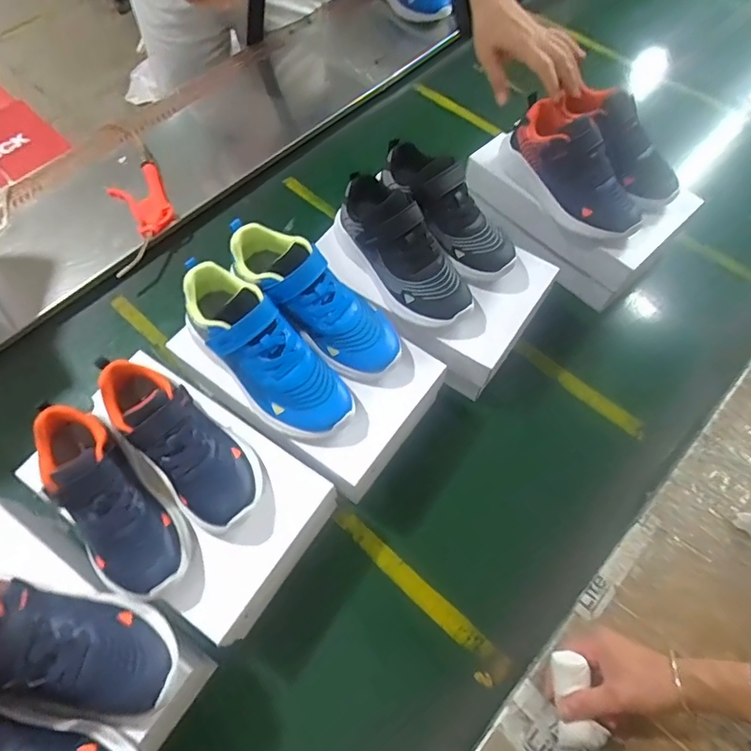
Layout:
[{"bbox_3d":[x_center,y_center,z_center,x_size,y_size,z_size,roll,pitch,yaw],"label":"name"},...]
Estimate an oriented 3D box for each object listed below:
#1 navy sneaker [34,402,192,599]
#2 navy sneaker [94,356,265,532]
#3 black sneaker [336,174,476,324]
[{"bbox_3d":[-0.254,0.117,0.475,0.076,0.073,0.191,-40,72,-17],"label":"navy sneaker"},{"bbox_3d":[-0.192,0.059,0.501,0.079,0.077,0.193,-40,72,-17],"label":"navy sneaker"},{"bbox_3d":[0.035,-0.159,0.617,0.089,0.086,0.210,-31,70,-14],"label":"black sneaker"}]

